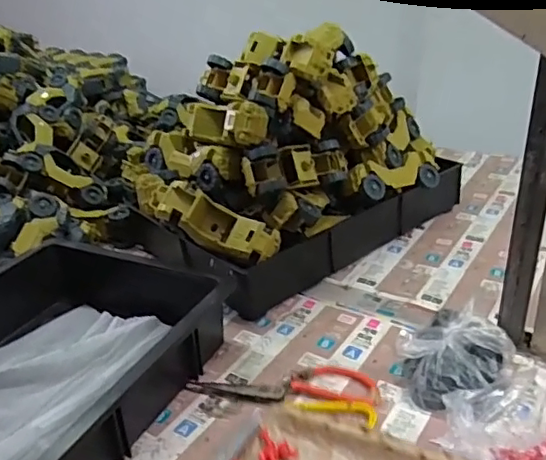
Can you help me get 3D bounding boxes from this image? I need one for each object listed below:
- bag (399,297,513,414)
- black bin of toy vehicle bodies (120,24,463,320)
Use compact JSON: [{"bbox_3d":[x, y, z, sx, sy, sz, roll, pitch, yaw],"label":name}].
[{"bbox_3d":[0.196,0.139,0.620,0.108,0.054,0.141,18,35,36],"label":"bag"},{"bbox_3d":[0.018,-0.124,0.887,0.473,0.294,0.305,-23,33,-31],"label":"black bin of toy vehicle bodies"}]

